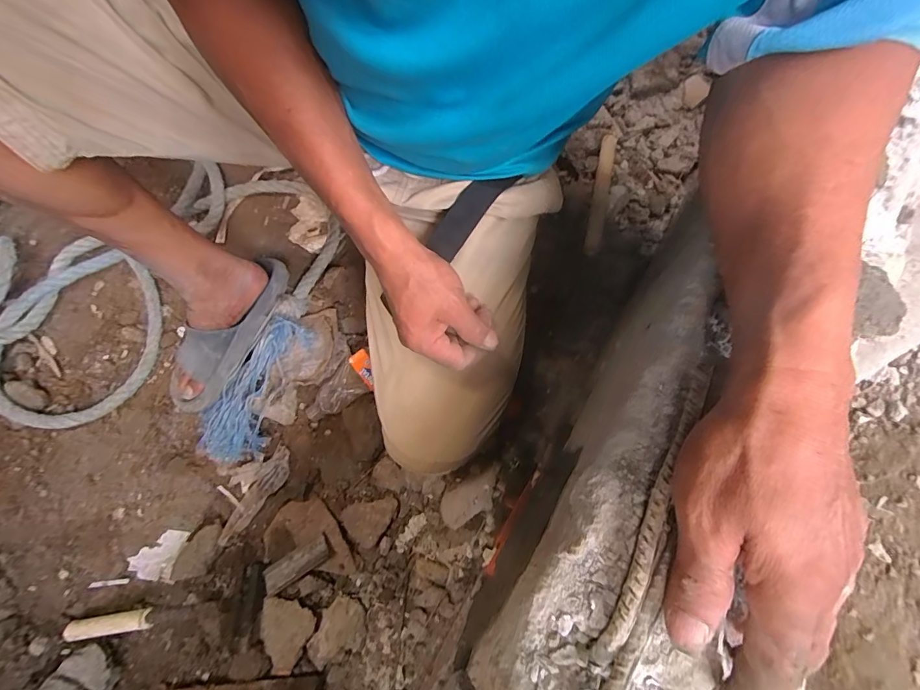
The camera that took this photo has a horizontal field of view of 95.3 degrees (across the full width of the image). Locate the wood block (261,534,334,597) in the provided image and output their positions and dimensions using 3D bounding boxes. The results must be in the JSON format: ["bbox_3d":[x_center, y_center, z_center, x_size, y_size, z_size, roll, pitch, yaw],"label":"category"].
[{"bbox_3d":[-0.247,0.332,0.634,0.096,0.024,0.037,-32,73,-5],"label":"wood block"}]

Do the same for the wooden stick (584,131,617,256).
[{"bbox_3d":[0.225,-0.245,0.674,0.023,0.017,0.221,12,75,9],"label":"wooden stick"}]

